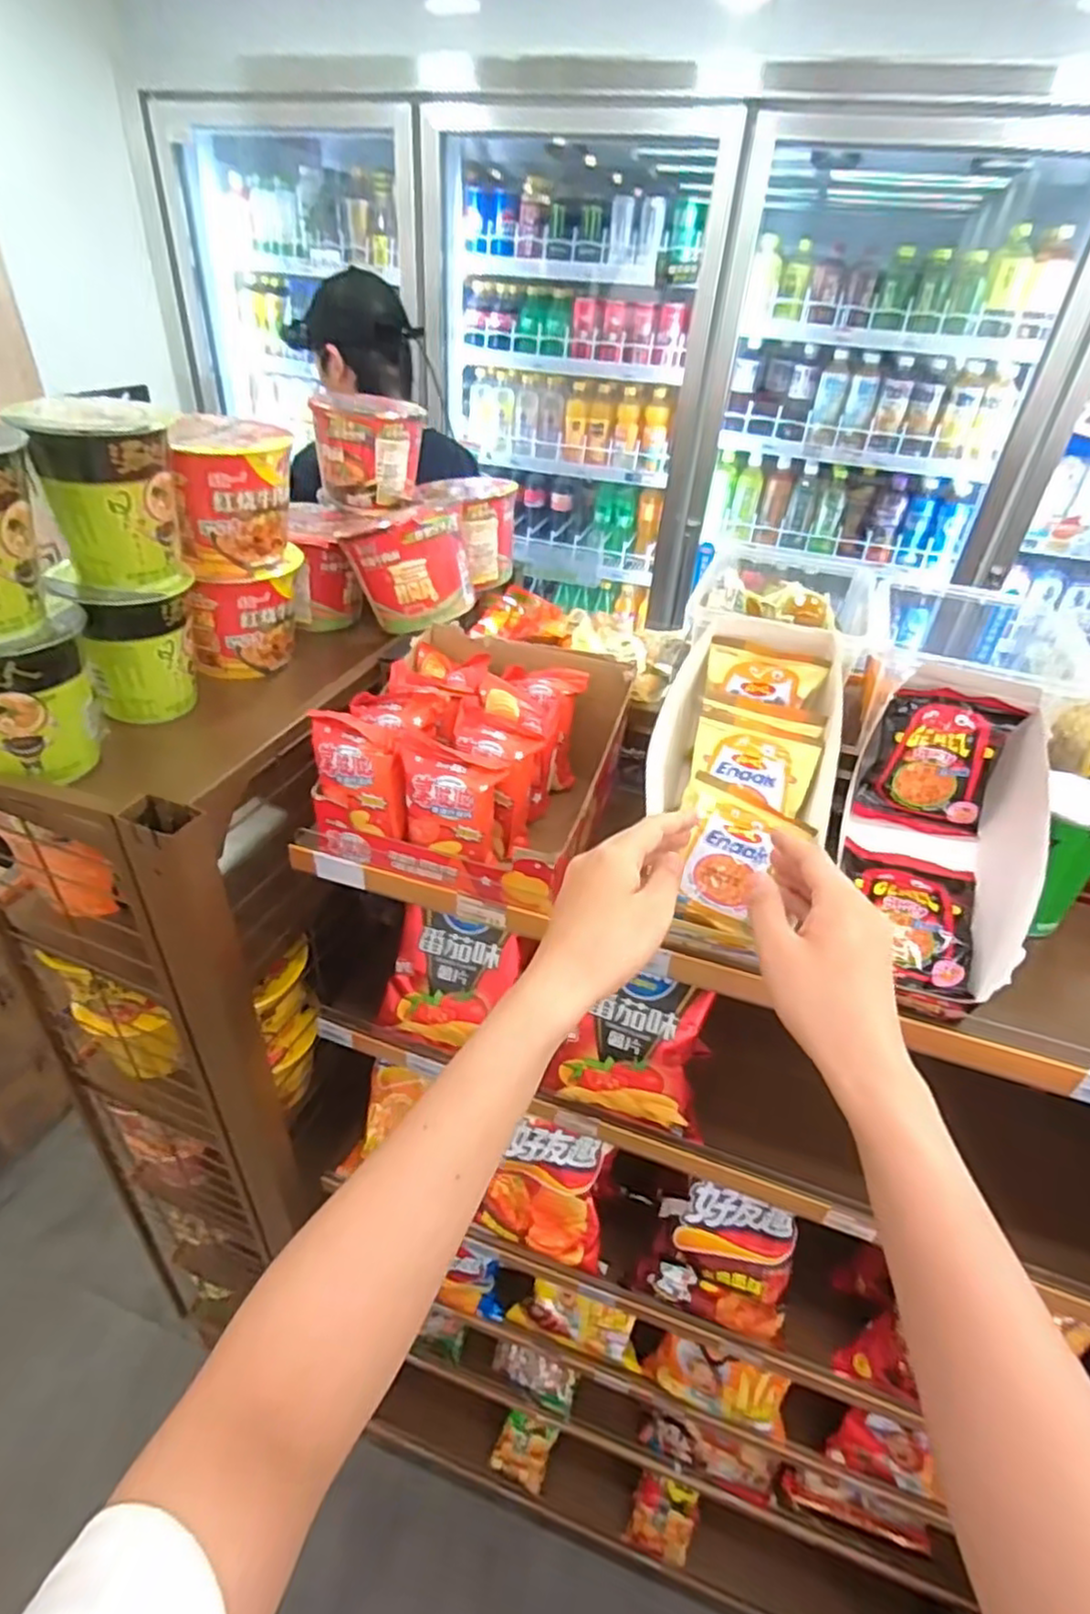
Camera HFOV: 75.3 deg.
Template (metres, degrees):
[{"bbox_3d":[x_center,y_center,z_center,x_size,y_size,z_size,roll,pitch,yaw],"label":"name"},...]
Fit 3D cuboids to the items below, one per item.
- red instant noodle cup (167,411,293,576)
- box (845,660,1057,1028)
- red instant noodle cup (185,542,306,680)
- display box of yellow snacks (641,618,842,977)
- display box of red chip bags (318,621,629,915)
[{"bbox_3d":[-0.282,-0.288,0.660,0.098,0.119,0.095,-6,39,-13],"label":"red instant noodle cup"},{"bbox_3d":[0.281,0.023,0.490,0.109,0.155,0.182,13,38,11],"label":"box"},{"bbox_3d":[-0.300,-0.200,0.723,0.103,0.104,0.116,-6,39,-13],"label":"red instant noodle cup"},{"bbox_3d":[0.147,-0.017,0.545,0.130,0.071,0.268,12,68,10],"label":"display box of yellow snacks"},{"bbox_3d":[-0.053,-0.047,0.601,0.209,0.103,0.219,17,39,16],"label":"display box of red chip bags"}]

